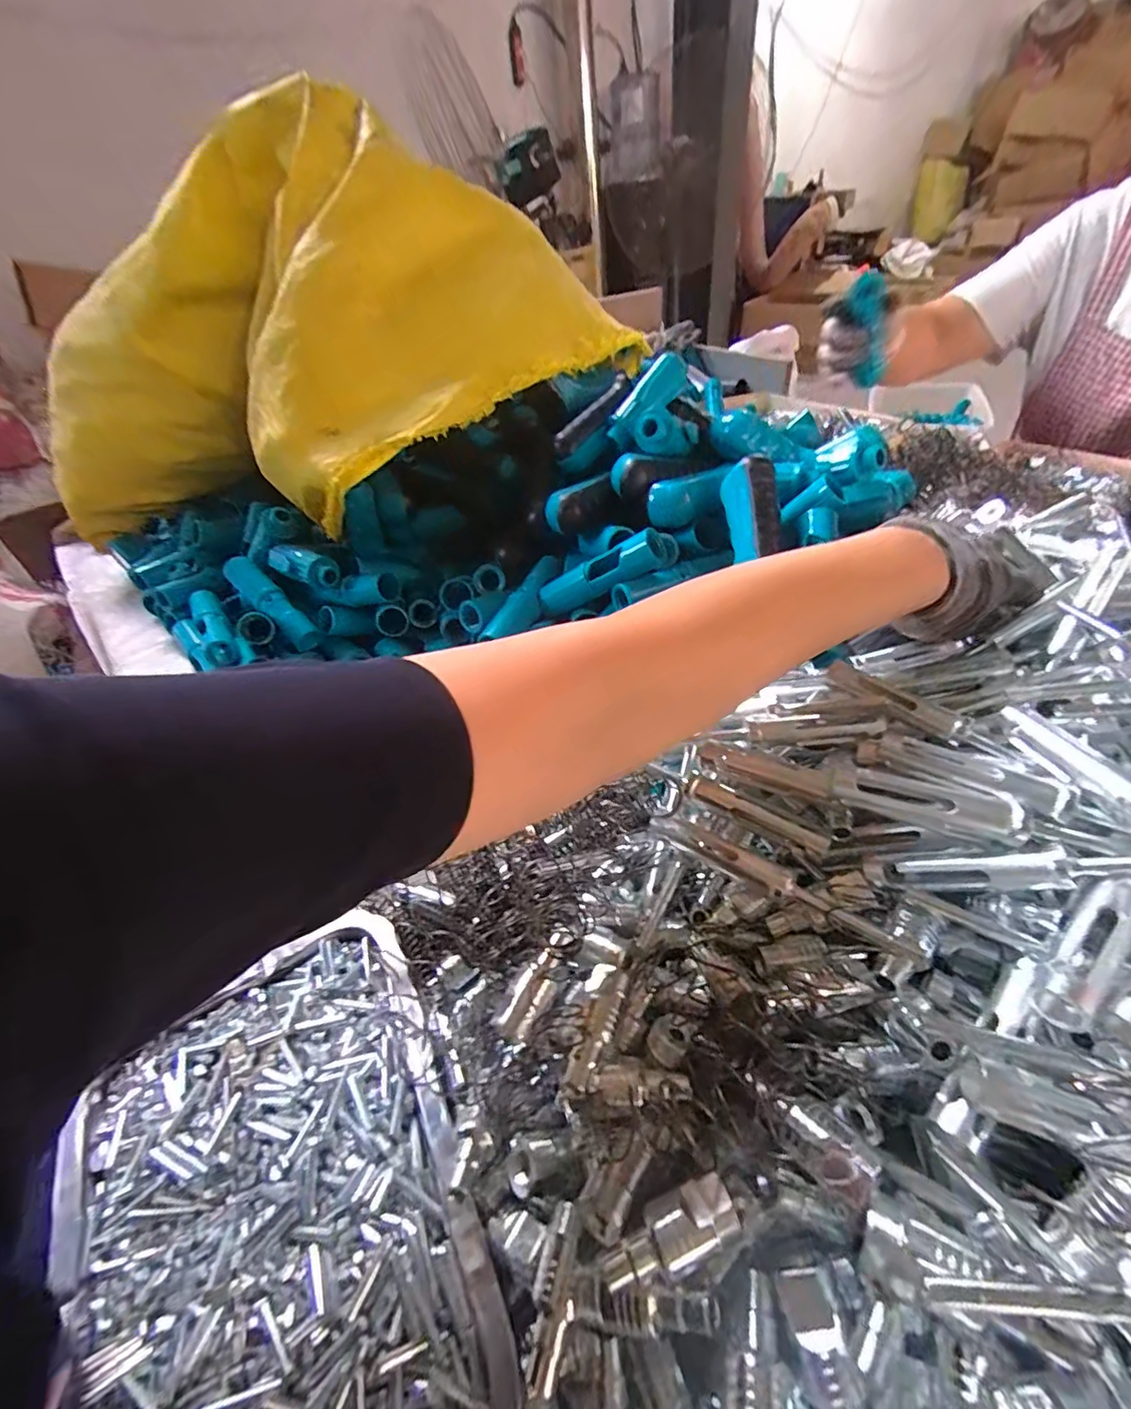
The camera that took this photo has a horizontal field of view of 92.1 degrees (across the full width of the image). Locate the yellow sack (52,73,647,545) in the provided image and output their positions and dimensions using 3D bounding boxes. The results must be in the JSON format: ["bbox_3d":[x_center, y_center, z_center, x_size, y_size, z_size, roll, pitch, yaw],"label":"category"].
[{"bbox_3d":[-0.298,-0.375,0.567,0.669,0.292,0.335,7,46,15],"label":"yellow sack"}]

